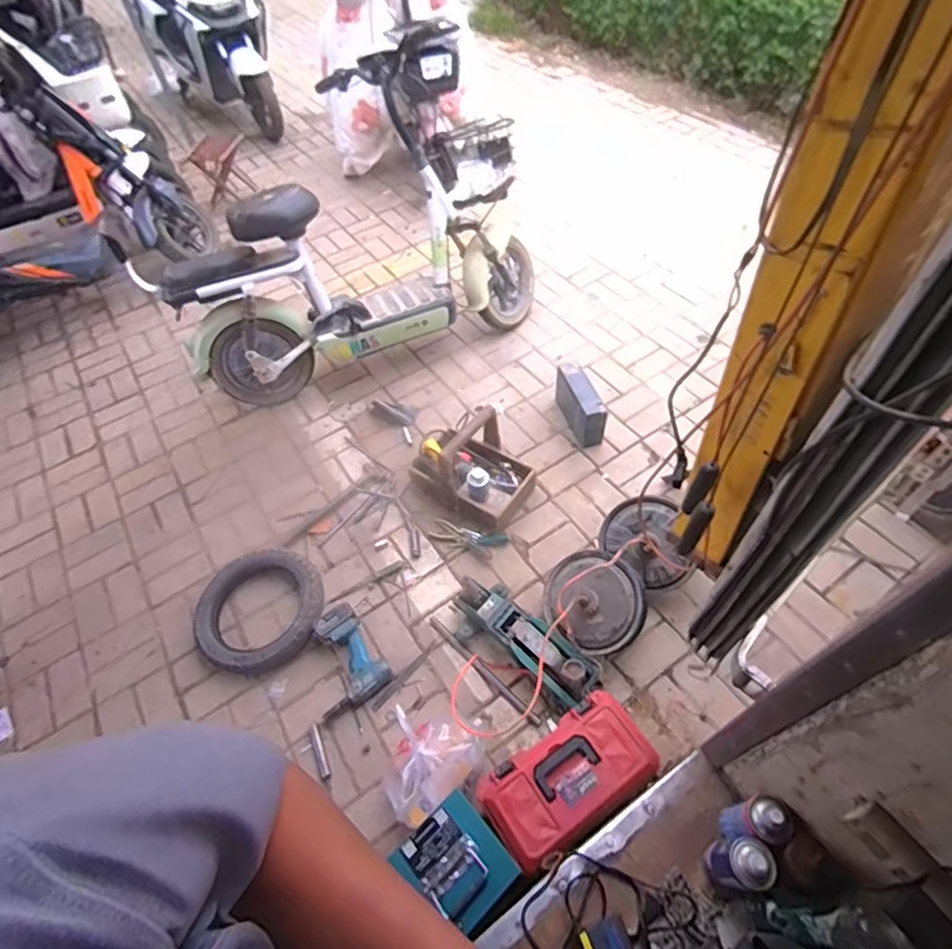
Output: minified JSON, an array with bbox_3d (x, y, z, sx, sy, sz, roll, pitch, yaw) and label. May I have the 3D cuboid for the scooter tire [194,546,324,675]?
[{"bbox_3d":[-0.612,0.383,1.544,0.352,0.061,0.346,-2,53,2],"label":"scooter tire"}]

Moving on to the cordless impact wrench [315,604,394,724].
[{"bbox_3d":[-0.353,0.479,1.400,0.182,0.063,0.243,-33,62,-17],"label":"cordless impact wrench"}]

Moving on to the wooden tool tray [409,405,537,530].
[{"bbox_3d":[-0.005,-0.051,1.687,0.360,0.259,0.279,34,62,25],"label":"wooden tool tray"}]

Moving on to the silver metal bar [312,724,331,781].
[{"bbox_3d":[-0.382,0.685,1.333,0.022,0.021,0.137,-23,47,-11],"label":"silver metal bar"}]

